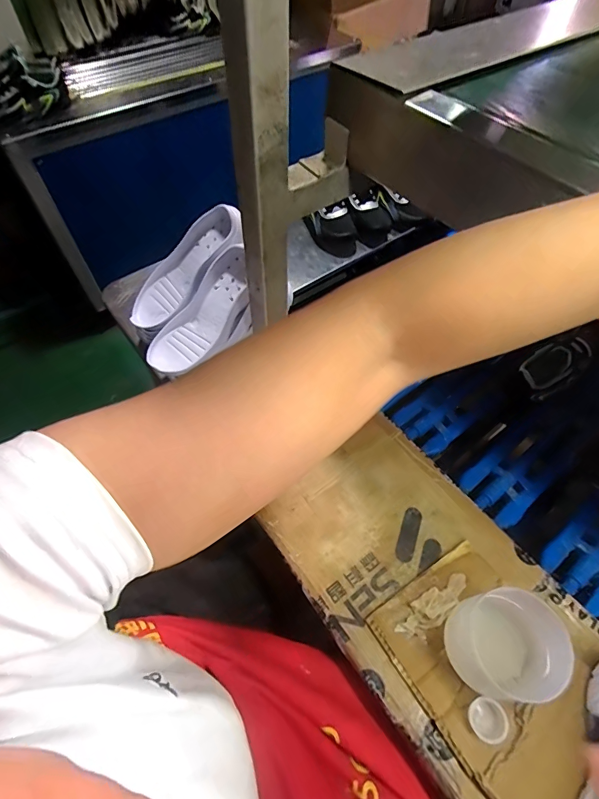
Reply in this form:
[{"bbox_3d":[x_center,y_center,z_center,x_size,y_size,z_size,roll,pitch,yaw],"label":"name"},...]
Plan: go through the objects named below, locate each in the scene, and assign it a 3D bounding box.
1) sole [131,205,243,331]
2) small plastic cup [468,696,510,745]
[{"bbox_3d":[-0.178,-0.207,0.650,0.238,0.049,0.097,-42,61,16],"label":"sole"},{"bbox_3d":[0.193,0.328,0.406,0.036,0.009,0.036,1,57,-1],"label":"small plastic cup"}]

